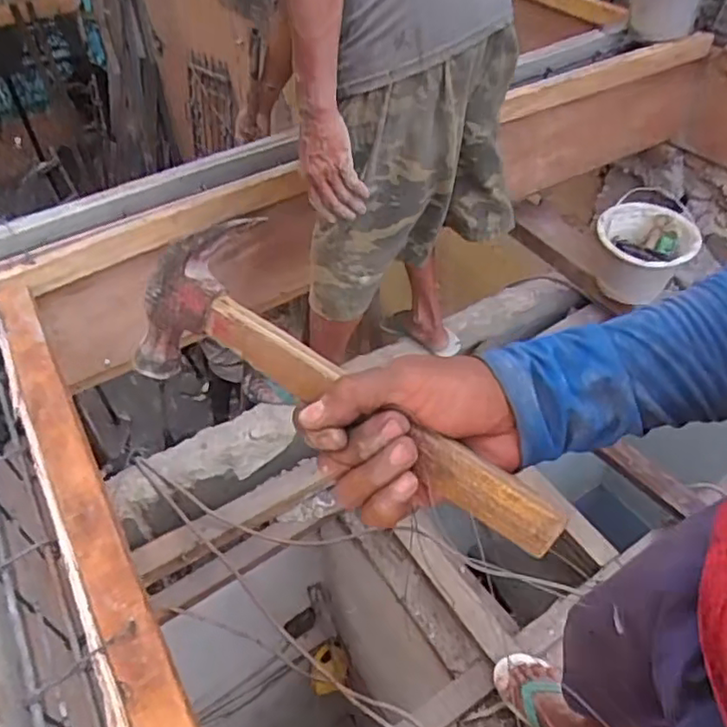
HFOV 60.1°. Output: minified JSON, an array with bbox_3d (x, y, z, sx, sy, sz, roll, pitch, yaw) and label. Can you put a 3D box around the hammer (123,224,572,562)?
[{"bbox_3d":[-0.009,0.000,0.348,0.267,0.110,0.027,24,23,19],"label":"hammer"}]

